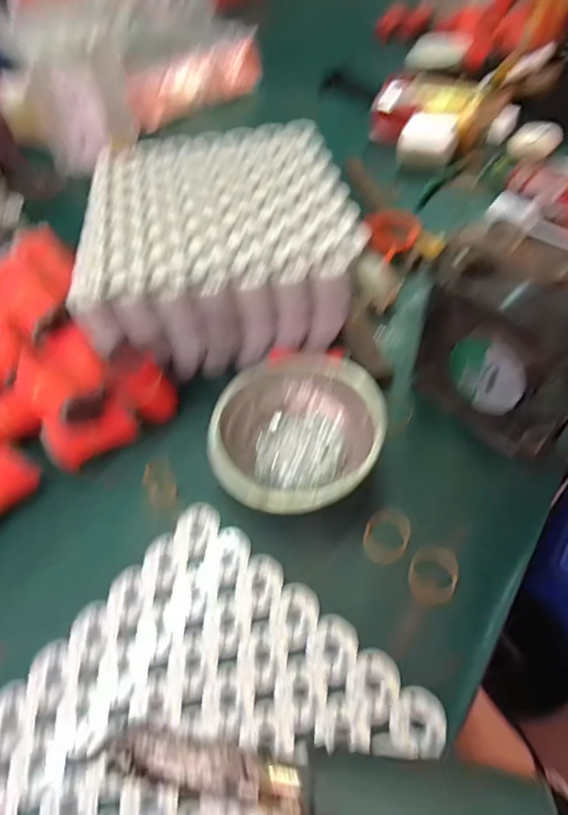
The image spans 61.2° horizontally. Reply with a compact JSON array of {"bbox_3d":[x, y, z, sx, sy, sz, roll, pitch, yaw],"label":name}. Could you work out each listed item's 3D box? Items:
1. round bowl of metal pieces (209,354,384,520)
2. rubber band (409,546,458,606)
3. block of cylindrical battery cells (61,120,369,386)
[{"bbox_3d":[0.012,0.016,0.377,0.123,0.040,0.149,25,60,20],"label":"round bowl of metal pieces"},{"bbox_3d":[0.102,0.114,0.327,0.032,0.004,0.039,13,56,13],"label":"rubber band"},{"bbox_3d":[-0.061,-0.154,0.457,0.224,0.101,0.216,-11,54,-4],"label":"block of cylindrical battery cells"}]

